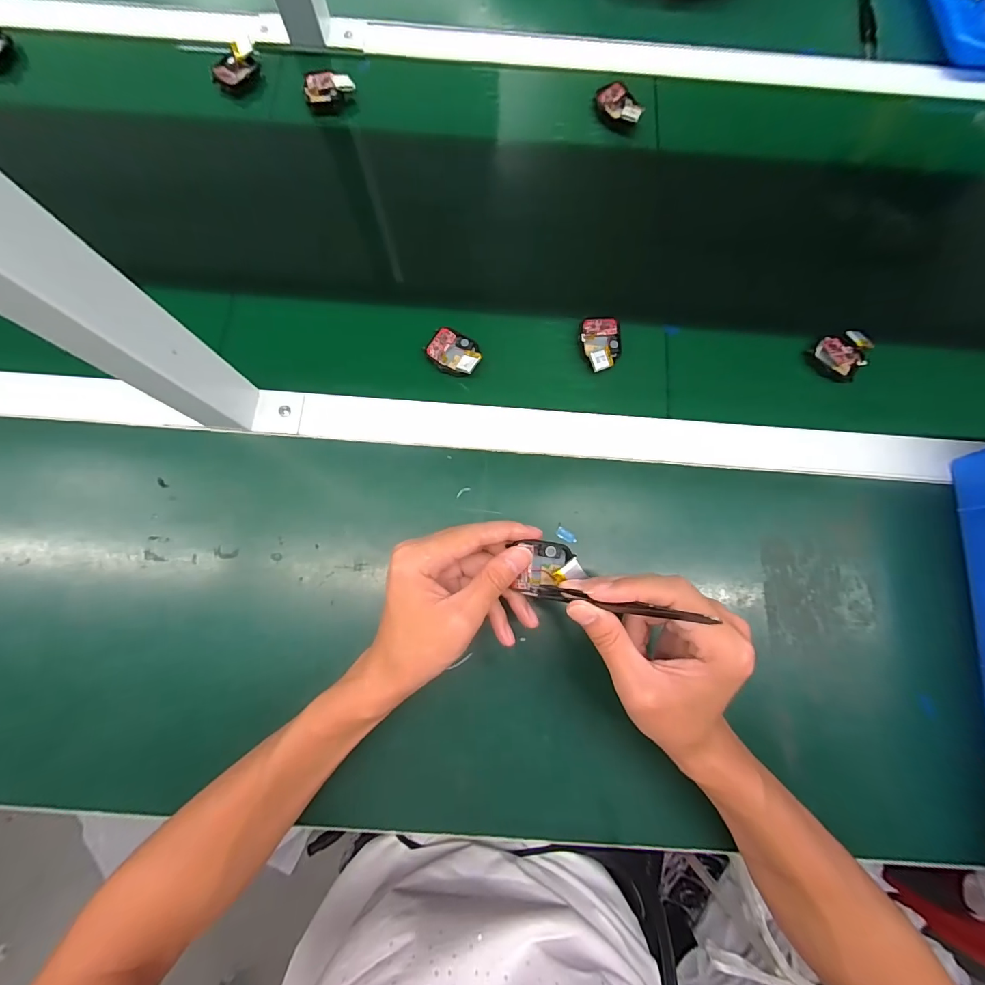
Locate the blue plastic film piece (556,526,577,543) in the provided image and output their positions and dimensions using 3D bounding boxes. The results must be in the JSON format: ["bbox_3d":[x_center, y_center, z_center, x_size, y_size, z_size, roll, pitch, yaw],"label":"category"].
[{"bbox_3d":[0.063,0.037,0.354,0.018,0.005,0.008,34,80,5],"label":"blue plastic film piece"}]

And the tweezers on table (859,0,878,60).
[{"bbox_3d":[0.429,-0.543,0.478,0.019,0.006,0.112,5,79,0],"label":"tweezers on table"}]

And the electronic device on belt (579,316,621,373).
[{"bbox_3d":[0.102,-0.138,0.387,0.038,0.019,0.055,-10,79,-3],"label":"electronic device on belt"}]

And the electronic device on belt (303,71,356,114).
[{"bbox_3d":[-0.171,-0.422,0.439,0.048,0.018,0.031,-1,79,-1],"label":"electronic device on belt"}]

